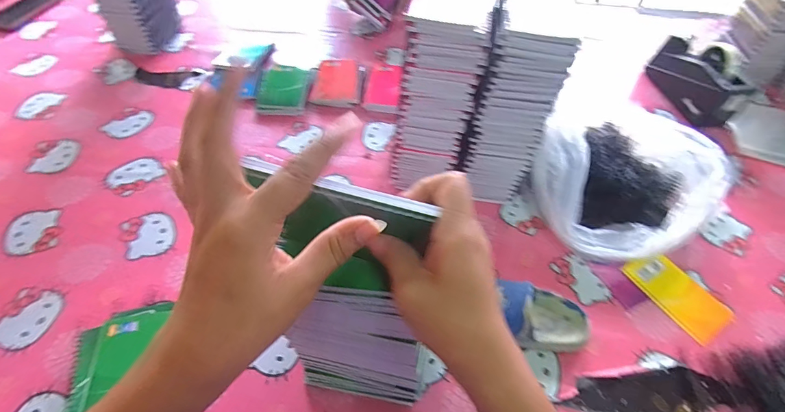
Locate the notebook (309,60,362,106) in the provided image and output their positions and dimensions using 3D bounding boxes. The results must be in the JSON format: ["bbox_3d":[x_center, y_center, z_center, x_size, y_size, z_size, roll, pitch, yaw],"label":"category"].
[{"bbox_3d":[-0.110,-0.256,0.818,0.092,0.016,0.129,3,53,-1],"label":"notebook"}]

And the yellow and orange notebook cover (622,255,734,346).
[{"bbox_3d":[0.402,0.121,0.567,0.080,0.006,0.128,-23,58,-19],"label":"yellow and orange notebook cover"}]

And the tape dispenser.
[{"bbox_3d":[0.612,-0.261,0.807,0.094,0.097,0.201,-3,53,-5],"label":"tape dispenser"}]

